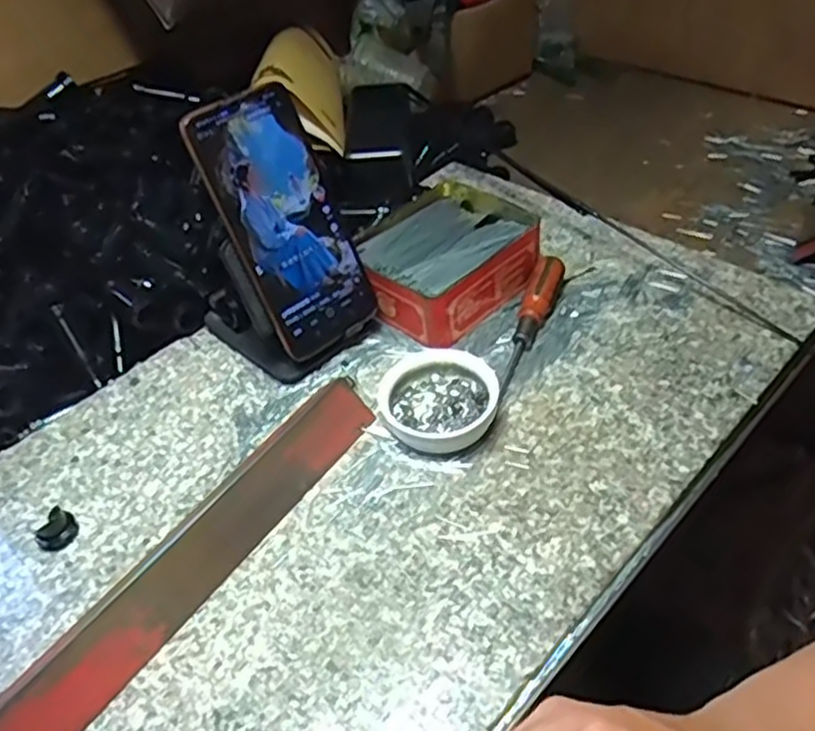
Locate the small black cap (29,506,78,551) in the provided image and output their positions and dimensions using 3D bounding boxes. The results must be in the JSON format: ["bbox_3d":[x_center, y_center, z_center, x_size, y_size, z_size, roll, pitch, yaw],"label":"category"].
[{"bbox_3d":[-0.204,0.095,0.435,0.017,0.012,0.023,27,54,31],"label":"small black cap"}]

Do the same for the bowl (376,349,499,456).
[{"bbox_3d":[0.018,0.022,0.466,0.071,0.029,0.071,-5,44,4],"label":"bowl"}]

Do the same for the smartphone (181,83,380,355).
[{"bbox_3d":[-0.077,-0.091,0.484,0.078,0.164,0.005,-35,24,-27],"label":"smartphone"}]

